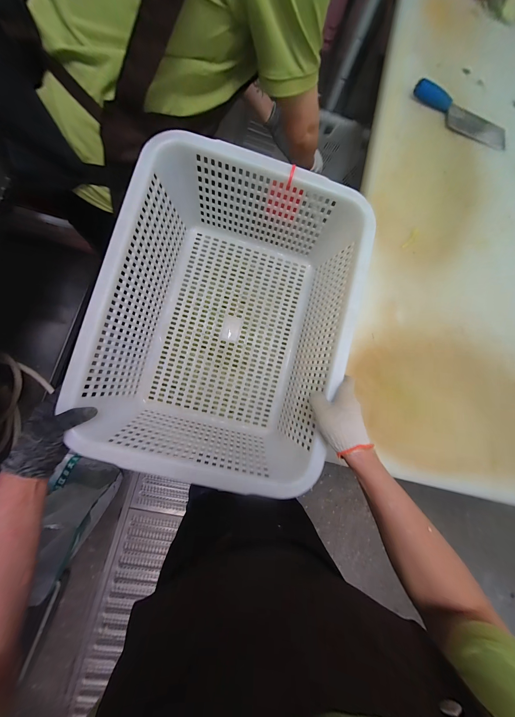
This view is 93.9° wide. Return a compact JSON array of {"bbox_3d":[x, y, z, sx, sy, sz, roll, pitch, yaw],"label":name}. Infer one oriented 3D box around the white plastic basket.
[{"bbox_3d":[-0.045,-0.071,0.474,0.407,0.209,0.524,14,82,-2],"label":"white plastic basket"}]

